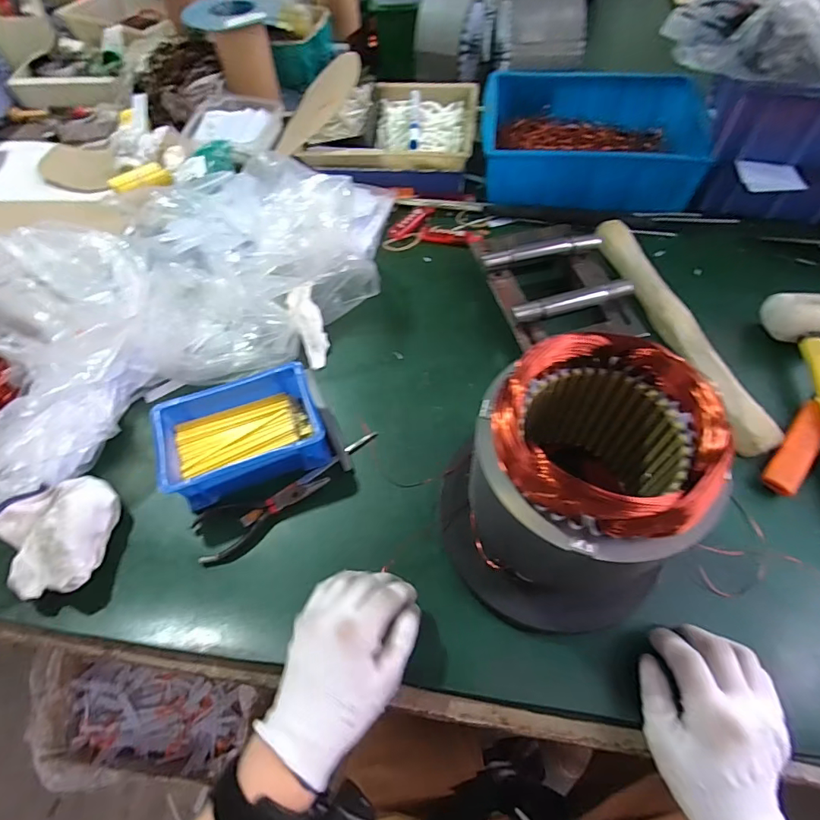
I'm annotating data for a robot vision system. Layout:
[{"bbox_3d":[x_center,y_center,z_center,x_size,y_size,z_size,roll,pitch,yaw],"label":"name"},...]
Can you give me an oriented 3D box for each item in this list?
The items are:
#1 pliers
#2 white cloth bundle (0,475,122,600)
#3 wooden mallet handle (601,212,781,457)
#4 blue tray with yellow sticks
[{"bbox_3d":[-0.134,0.093,0.427,0.125,0.010,0.048,-22,61,-11],"label":"pliers"},{"bbox_3d":[-0.310,0.109,0.405,0.089,0.039,0.099,-8,59,-2],"label":"white cloth bundle"},{"bbox_3d":[0.291,-0.099,0.512,0.034,0.025,0.321,-13,59,-6],"label":"wooden mallet handle"},{"bbox_3d":[-0.159,0.021,0.446,0.141,0.050,0.102,-20,60,-10],"label":"blue tray with yellow sticks"}]

